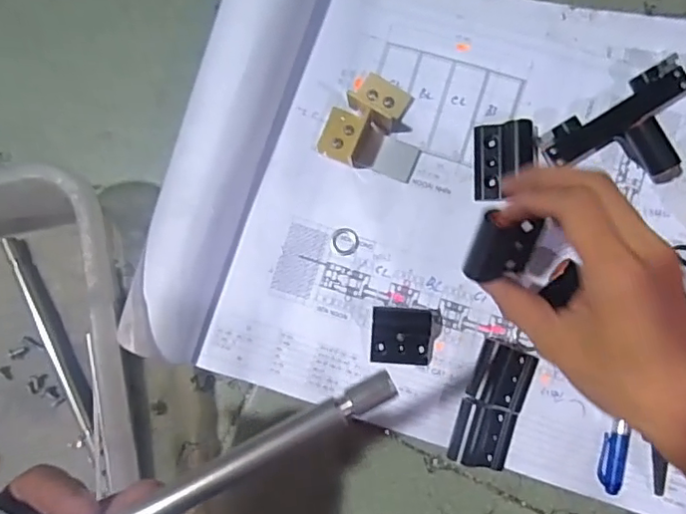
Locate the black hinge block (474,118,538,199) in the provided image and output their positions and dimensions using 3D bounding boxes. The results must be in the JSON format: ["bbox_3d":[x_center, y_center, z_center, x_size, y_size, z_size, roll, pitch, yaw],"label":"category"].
[{"bbox_3d":[0.113,-0.068,0.400,0.039,0.013,0.053,-1,86,3],"label":"black hinge block"}]

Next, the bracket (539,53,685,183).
[{"bbox_3d":[0.198,-0.081,0.388,0.106,0.032,0.071,-30,85,1],"label":"bracket"}]

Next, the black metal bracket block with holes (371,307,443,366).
[{"bbox_3d":[0.043,0.054,0.389,0.046,0.020,0.038,4,87,4],"label":"black metal bracket block with holes"}]

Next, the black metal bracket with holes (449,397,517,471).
[{"bbox_3d":[0.096,0.122,0.391,0.039,0.016,0.042,17,87,4],"label":"black metal bracket with holes"}]

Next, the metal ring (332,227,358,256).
[{"bbox_3d":[0.002,-0.011,0.408,0.019,0.004,0.020,0,86,4],"label":"metal ring"}]

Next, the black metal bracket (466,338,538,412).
[{"bbox_3d":[0.108,0.080,0.385,0.038,0.015,0.042,21,88,5],"label":"black metal bracket"}]

